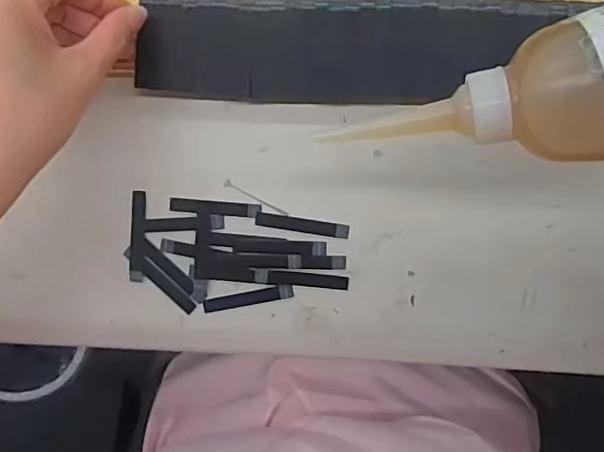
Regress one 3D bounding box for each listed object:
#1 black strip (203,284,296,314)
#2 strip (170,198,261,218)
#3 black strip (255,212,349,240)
[{"bbox_3d":[-0.036,0.048,0.376,0.060,0.004,0.009,-12,96,7],"label":"black strip"},{"bbox_3d":[-0.057,-0.011,0.372,0.060,0.004,0.009,5,98,5],"label":"strip"},{"bbox_3d":[0.000,0.000,0.367,0.060,0.004,0.009,9,98,5],"label":"black strip"}]

